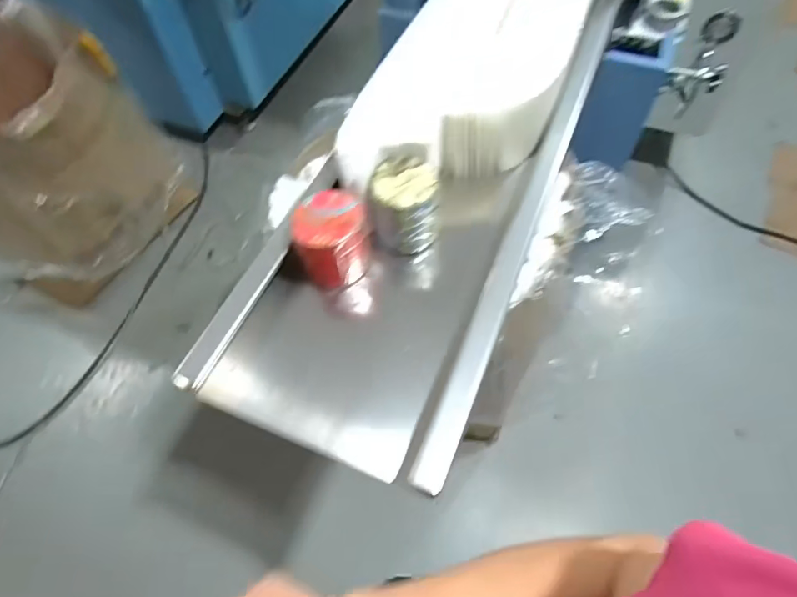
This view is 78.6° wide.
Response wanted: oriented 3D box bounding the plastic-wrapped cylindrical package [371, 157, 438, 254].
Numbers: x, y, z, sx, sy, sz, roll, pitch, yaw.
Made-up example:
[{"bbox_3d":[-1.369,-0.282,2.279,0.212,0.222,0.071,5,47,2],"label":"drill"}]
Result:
[{"bbox_3d":[0.007,-0.119,0.629,0.080,0.094,0.084,-2,59,3],"label":"plastic-wrapped cylindrical package"}]

